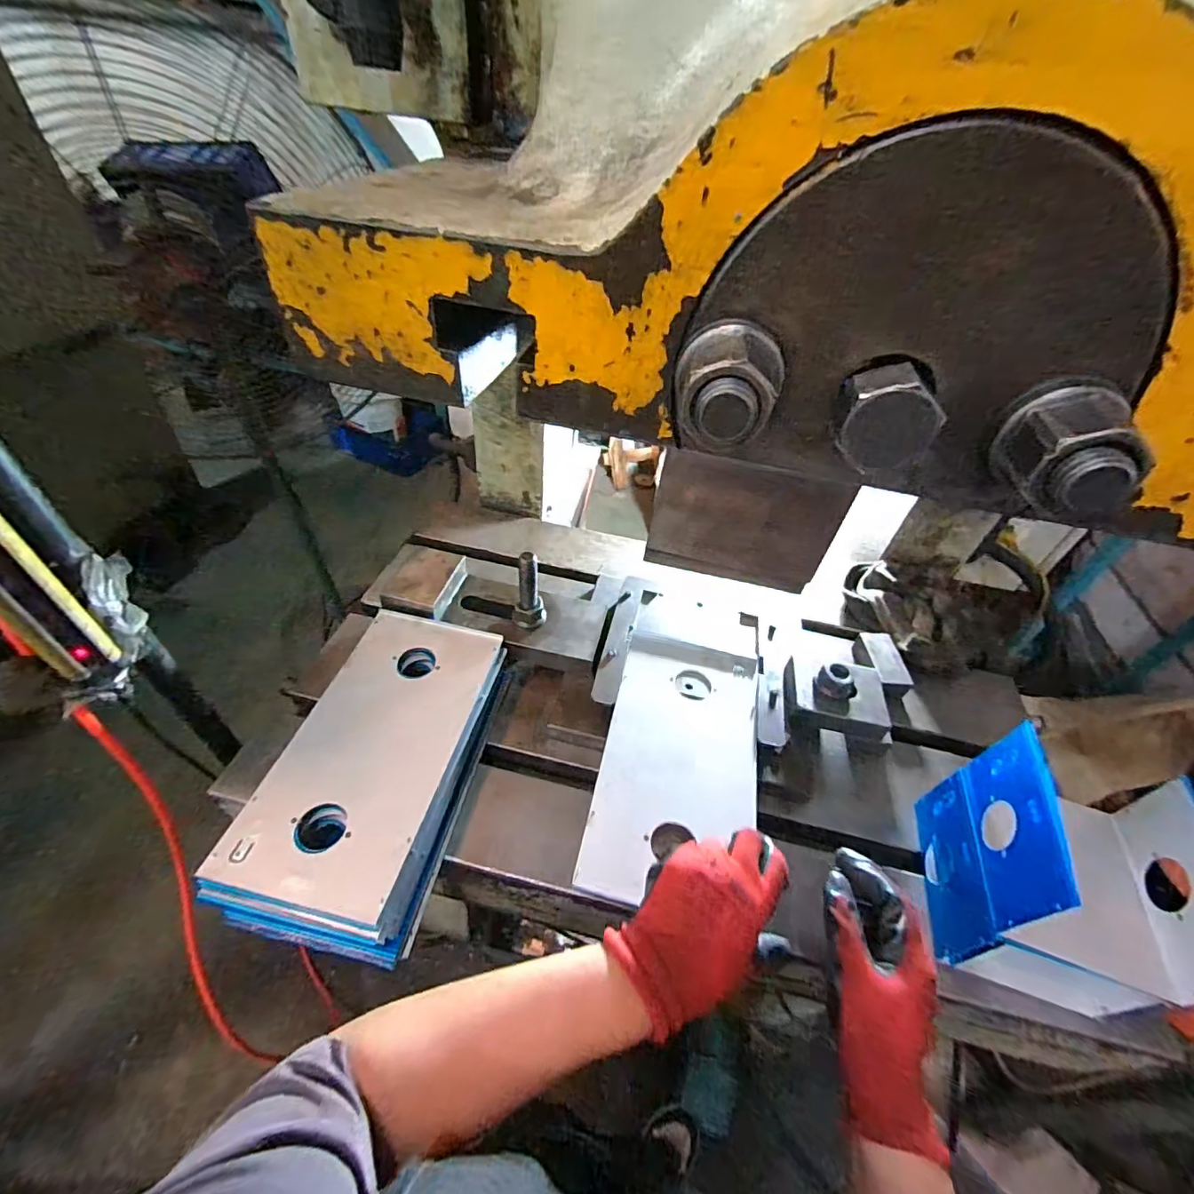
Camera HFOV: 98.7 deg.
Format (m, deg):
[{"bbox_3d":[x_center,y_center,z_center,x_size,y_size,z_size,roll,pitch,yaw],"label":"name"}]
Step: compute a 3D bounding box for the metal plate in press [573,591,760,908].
[{"bbox_3d":[0.090,0.126,0.520,0.144,0.014,0.346,13,45,5],"label":"metal plate in press"}]

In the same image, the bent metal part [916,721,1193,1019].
[{"bbox_3d":[0.384,0.229,0.429,0.133,0.165,0.147,15,44,8],"label":"bent metal part"}]

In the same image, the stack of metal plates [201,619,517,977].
[{"bbox_3d":[-0.207,0.153,0.484,0.164,0.076,0.300,12,43,5],"label":"stack of metal plates"}]

